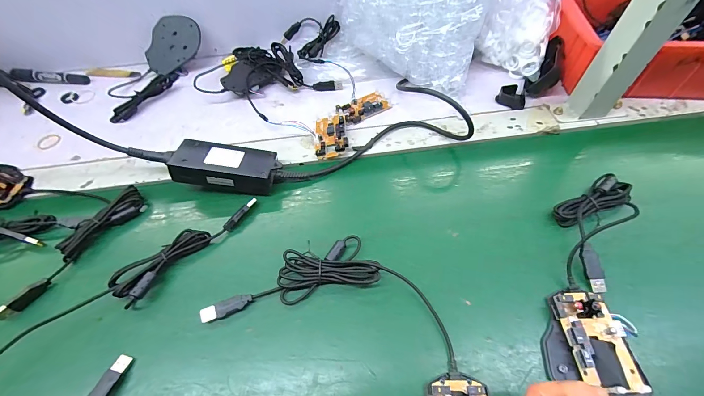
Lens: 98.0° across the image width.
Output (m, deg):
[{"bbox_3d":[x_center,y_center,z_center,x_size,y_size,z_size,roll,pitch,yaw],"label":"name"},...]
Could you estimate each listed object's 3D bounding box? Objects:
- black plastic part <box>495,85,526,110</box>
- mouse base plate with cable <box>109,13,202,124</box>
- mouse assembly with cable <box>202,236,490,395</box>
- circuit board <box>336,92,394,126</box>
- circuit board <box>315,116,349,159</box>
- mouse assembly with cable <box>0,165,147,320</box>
[{"bbox_3d":[0.237,-0.150,0.448,0.039,0.013,0.040,28,63,20],"label":"black plastic part"},{"bbox_3d":[-0.329,-0.206,0.505,0.089,0.062,0.200,20,75,16],"label":"mouse base plate with cable"},{"bbox_3d":[0.017,0.135,0.265,0.279,0.019,0.143,34,65,23],"label":"mouse assembly with cable"},{"bbox_3d":[0.018,-0.137,0.453,0.080,0.010,0.042,-26,59,-13],"label":"circuit board"},{"bbox_3d":[-0.029,-0.088,0.421,0.043,0.018,0.071,-5,57,1],"label":"circuit board"},{"bbox_3d":[-0.396,0.007,0.389,0.234,0.029,0.174,32,64,22],"label":"mouse assembly with cable"}]

